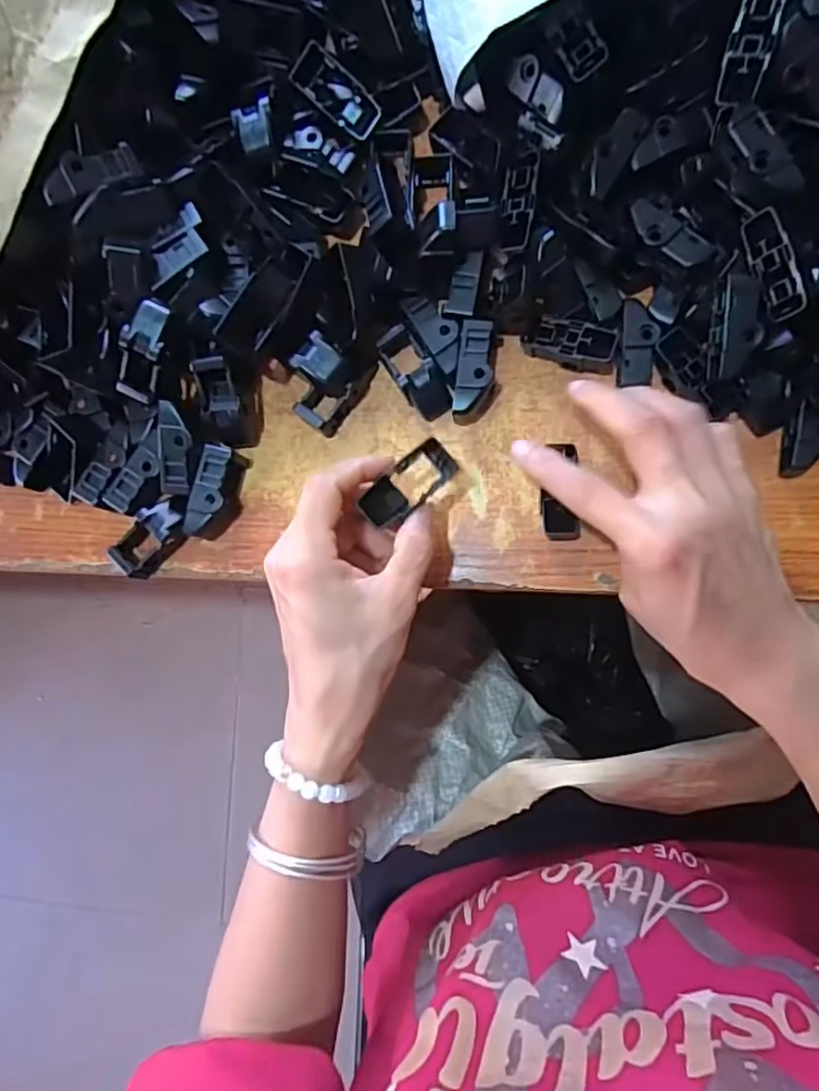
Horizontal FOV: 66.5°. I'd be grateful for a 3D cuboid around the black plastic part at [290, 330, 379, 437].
[{"bbox_3d":[-0.043,-0.088,0.334,0.031,0.029,0.049,31,90,9],"label":"black plastic part"}]

